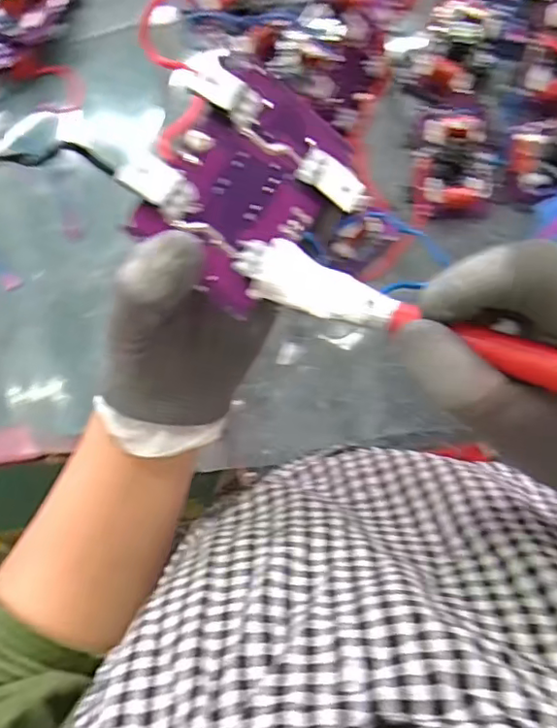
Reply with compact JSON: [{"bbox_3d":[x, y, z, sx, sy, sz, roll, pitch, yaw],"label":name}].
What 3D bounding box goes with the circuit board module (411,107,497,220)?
[{"bbox_3d":[0.156,-0.180,0.524,0.070,0.020,0.095,0,92,3],"label":"circuit board module"}]

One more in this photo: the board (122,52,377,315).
[{"bbox_3d":[-0.012,-0.080,0.259,0.086,0.013,0.094,36,78,-16],"label":"board"}]

